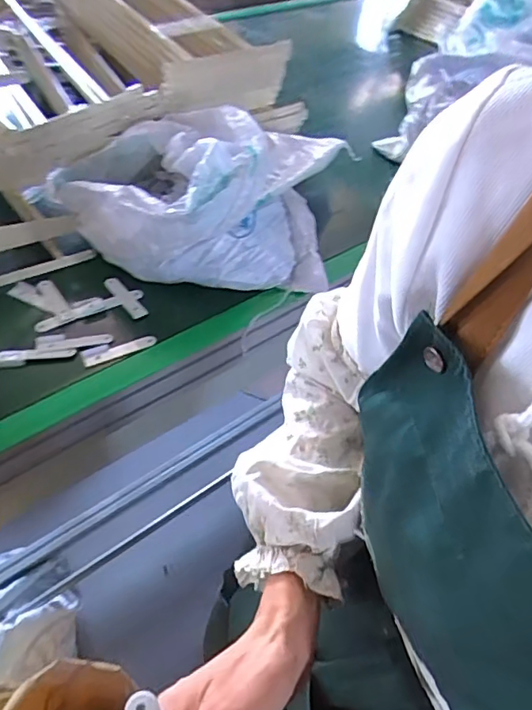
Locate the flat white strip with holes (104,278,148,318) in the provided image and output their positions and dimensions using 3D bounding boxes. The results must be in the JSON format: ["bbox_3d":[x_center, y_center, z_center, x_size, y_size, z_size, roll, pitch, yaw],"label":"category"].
[{"bbox_3d":[-0.207,-0.085,0.773,0.022,0.009,0.083,-34,64,-25],"label":"flat white strip with holes"}]

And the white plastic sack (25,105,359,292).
[{"bbox_3d":[-0.110,-0.247,0.795,0.467,0.194,0.290,-10,51,-14],"label":"white plastic sack"}]

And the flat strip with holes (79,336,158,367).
[{"bbox_3d":[-0.199,-0.008,0.713,0.099,0.004,0.027,-15,53,-18],"label":"flat strip with holes"}]

